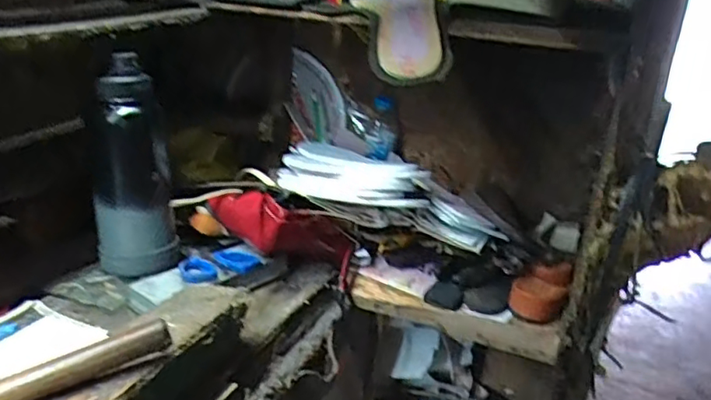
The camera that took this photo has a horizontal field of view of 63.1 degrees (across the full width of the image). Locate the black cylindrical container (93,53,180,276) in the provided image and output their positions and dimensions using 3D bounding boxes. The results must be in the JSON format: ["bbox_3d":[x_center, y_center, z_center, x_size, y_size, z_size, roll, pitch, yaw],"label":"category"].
[{"bbox_3d":[-0.263,-0.039,0.681,0.086,0.240,0.078,-4,23,-21],"label":"black cylindrical container"}]

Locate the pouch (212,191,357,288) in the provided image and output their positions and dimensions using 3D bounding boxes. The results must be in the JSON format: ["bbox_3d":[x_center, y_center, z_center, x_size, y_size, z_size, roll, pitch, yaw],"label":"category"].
[{"bbox_3d":[-0.086,0.039,0.742,0.189,0.069,0.091,26,11,-27],"label":"pouch"}]

